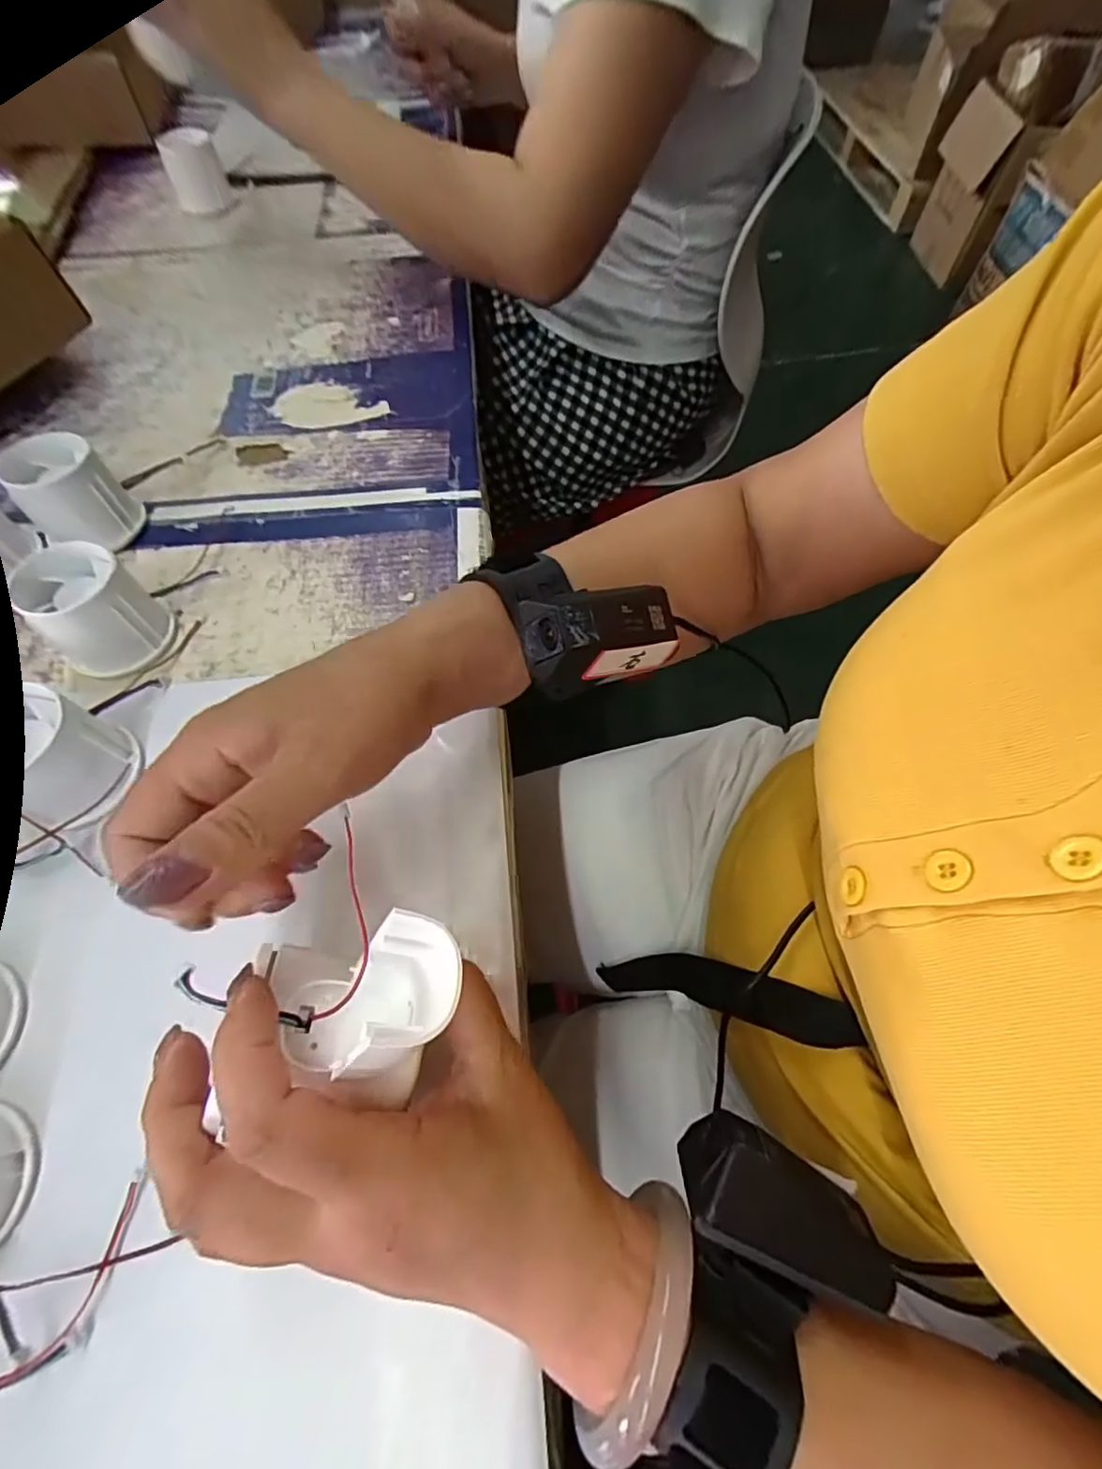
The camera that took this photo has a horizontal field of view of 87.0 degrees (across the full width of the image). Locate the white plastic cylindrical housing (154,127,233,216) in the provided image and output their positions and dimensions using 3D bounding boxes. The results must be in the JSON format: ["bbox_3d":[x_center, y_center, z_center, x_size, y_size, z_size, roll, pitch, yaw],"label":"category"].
[{"bbox_3d":[-0.355,-0.560,0.581,0.052,0.053,0.053,-24,64,-11],"label":"white plastic cylindrical housing"}]

